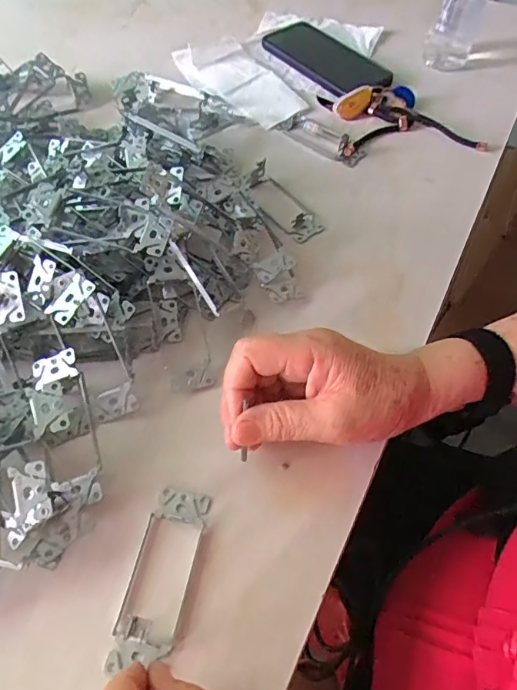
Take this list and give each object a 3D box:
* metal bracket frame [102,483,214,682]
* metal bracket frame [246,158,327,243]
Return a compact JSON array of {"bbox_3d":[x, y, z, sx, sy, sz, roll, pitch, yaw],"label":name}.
[{"bbox_3d":[-0.059,0.138,0.295,0.038,0.016,0.107,16,58,5],"label":"metal bracket frame"},{"bbox_3d":[0.021,-0.137,0.463,0.042,0.024,0.092,-33,64,-21],"label":"metal bracket frame"}]

